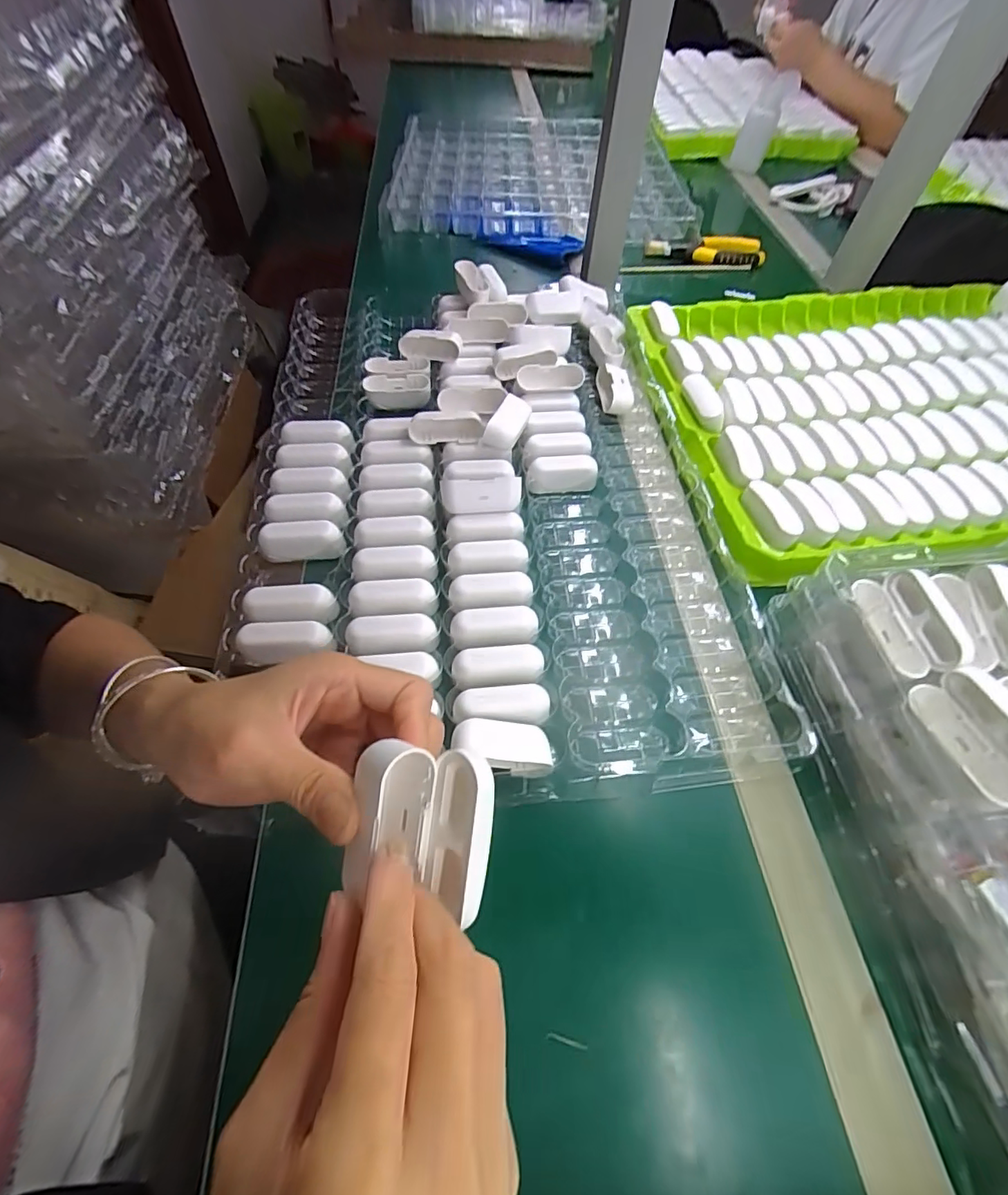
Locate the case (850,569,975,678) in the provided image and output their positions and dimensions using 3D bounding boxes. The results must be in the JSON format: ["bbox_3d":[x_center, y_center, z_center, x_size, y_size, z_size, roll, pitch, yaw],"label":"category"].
[{"bbox_3d":[0.242,0.016,0.298,0.027,0.038,0.064,-2,57,-3],"label":"case"}]

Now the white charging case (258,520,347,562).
[{"bbox_3d":[-0.162,-0.047,0.407,0.066,0.024,0.027,-1,57,-2],"label":"white charging case"}]

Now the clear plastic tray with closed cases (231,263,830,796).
[{"bbox_3d":[-0.025,-0.125,0.443,0.366,0.041,0.563,-5,57,-5],"label":"clear plastic tray with closed cases"}]

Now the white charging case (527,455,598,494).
[{"bbox_3d":[0.052,-0.113,0.453,0.063,0.023,0.024,-5,57,-5],"label":"white charging case"}]

